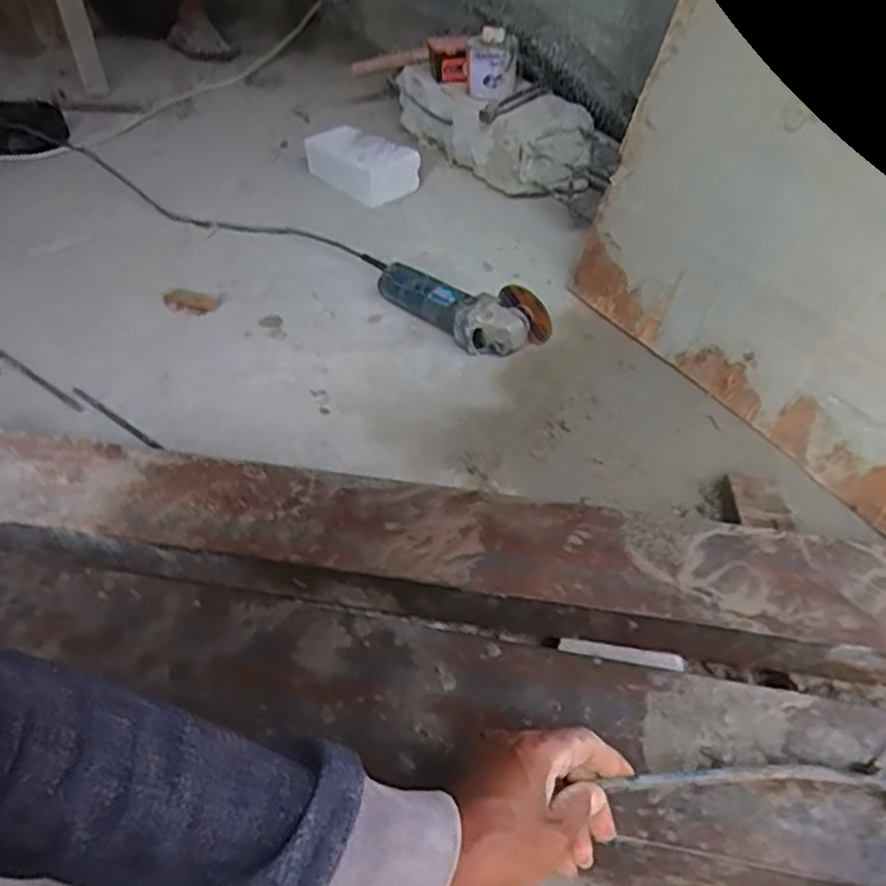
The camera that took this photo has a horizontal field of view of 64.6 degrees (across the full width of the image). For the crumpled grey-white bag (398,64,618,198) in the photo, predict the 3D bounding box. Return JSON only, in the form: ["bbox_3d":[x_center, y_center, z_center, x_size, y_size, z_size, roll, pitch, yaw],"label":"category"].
[{"bbox_3d":[0.083,-0.636,1.392,0.147,0.174,0.581,-30,53,-26],"label":"crumpled grey-white bag"}]

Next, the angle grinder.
[{"bbox_3d":[-0.011,-0.217,1.053,0.344,0.074,0.094,28,52,25],"label":"angle grinder"}]

